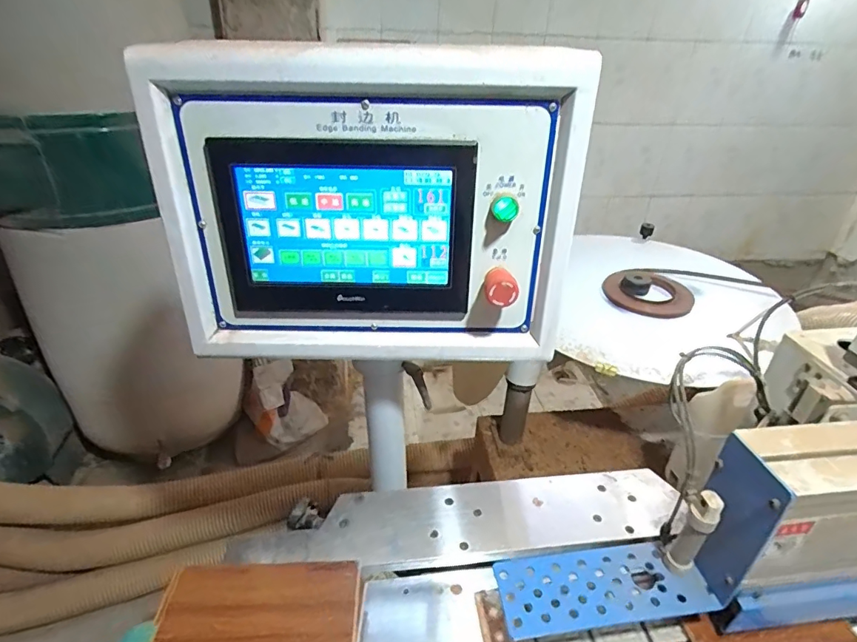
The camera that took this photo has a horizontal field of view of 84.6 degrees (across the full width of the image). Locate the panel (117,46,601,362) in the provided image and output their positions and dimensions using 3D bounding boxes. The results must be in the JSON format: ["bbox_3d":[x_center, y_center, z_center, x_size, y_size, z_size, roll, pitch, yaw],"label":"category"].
[{"bbox_3d":[-0.054,-0.094,0.483,0.411,0.323,0.063,0,32,-3],"label":"panel"}]

